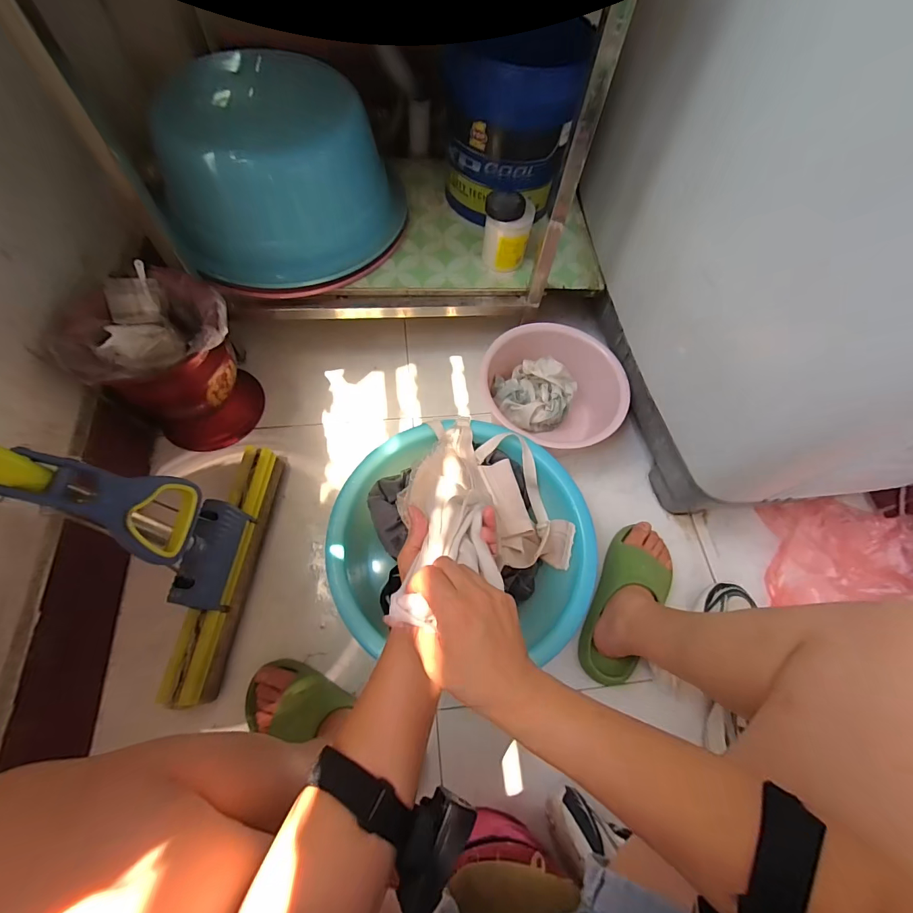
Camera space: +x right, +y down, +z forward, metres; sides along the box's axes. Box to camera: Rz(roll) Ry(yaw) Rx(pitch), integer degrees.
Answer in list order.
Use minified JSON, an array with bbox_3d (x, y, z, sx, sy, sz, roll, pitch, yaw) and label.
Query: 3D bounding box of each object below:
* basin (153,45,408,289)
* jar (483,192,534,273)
[{"bbox_3d":[-0.275,-0.490,0.719,0.333,0.211,0.301,-8,66,-6],"label":"basin"},{"bbox_3d":[0.091,-0.405,0.745,0.083,0.122,0.069,10,65,3],"label":"jar"}]

